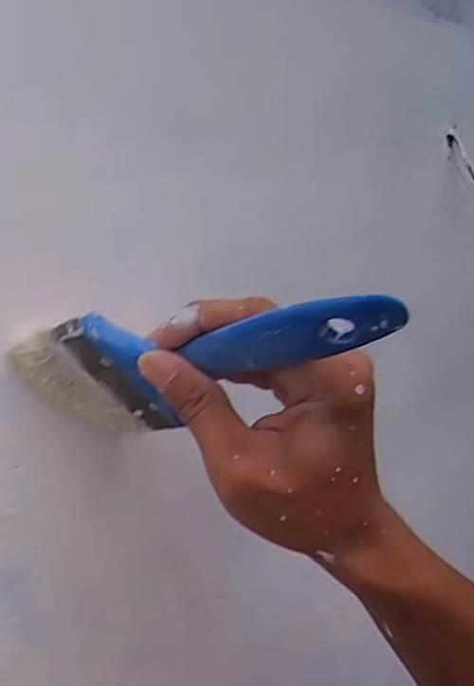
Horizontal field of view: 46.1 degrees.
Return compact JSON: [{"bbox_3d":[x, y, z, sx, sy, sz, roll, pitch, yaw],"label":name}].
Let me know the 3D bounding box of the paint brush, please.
[{"bbox_3d":[-0.019,0.011,0.231,0.187,0.066,0.013,-9,39,37],"label":"paint brush"}]

